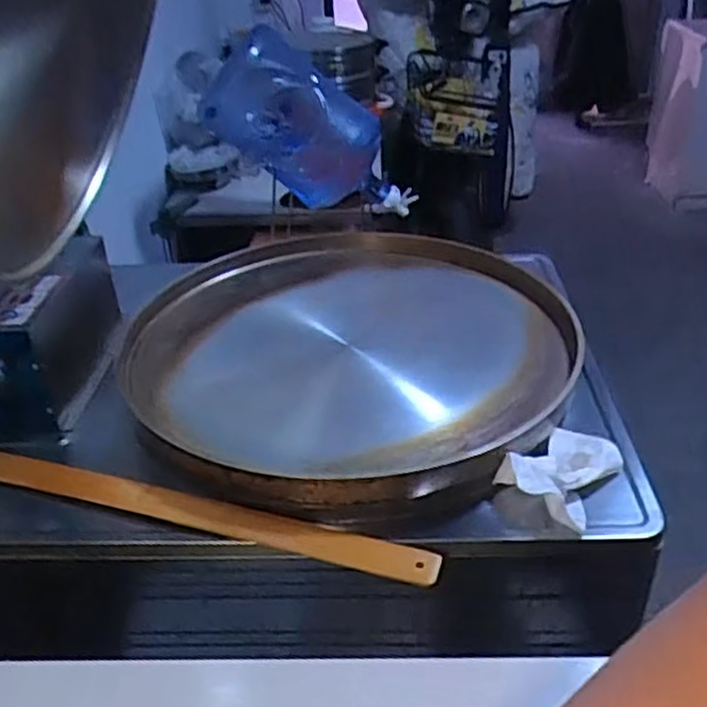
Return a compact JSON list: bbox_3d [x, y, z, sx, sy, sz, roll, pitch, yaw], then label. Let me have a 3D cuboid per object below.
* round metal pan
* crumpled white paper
[{"bbox_3d":[0.005,-0.008,0.958,0.537,0.098,0.480,-29,41,-35],"label":"round metal pan"},{"bbox_3d":[0.221,0.117,0.793,0.093,0.037,0.141,20,39,32],"label":"crumpled white paper"}]

